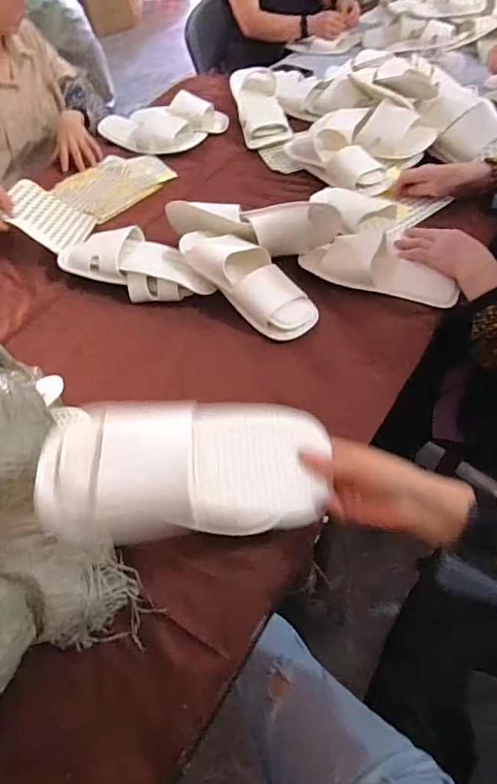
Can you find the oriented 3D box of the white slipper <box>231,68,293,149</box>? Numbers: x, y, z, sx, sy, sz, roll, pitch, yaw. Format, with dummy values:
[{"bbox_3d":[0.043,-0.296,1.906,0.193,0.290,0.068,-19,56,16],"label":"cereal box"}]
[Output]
[{"bbox_3d":[0.030,-0.701,1.158,0.117,0.048,0.286,-9,70,-3],"label":"white slipper"}]

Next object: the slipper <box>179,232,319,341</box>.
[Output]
[{"bbox_3d":[-0.002,-0.190,0.772,0.100,0.072,0.261,-38,60,-22],"label":"slipper"}]

